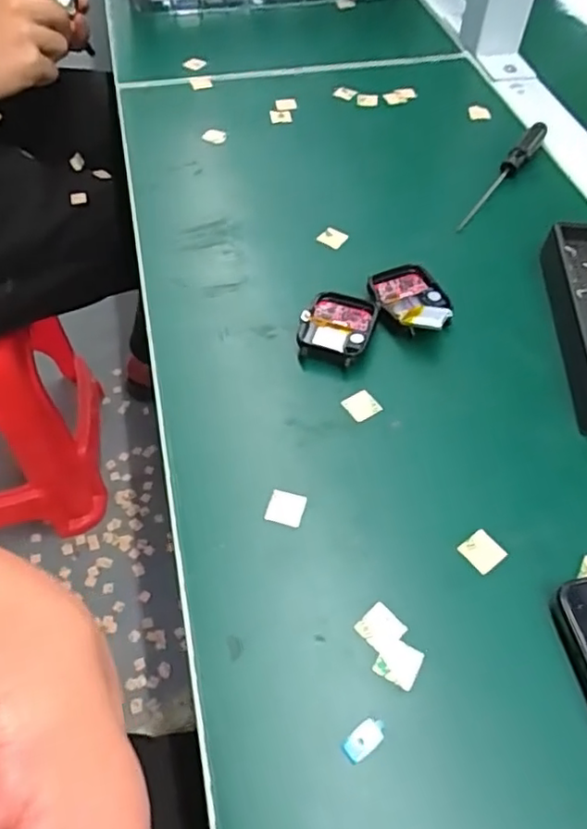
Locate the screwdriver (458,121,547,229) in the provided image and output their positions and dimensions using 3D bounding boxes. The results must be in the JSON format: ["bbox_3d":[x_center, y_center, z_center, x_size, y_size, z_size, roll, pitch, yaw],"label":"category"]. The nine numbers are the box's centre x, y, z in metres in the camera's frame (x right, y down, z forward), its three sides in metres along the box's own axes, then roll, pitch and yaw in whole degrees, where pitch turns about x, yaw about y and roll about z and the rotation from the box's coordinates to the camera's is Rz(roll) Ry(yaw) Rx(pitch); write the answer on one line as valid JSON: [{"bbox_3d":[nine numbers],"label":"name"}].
[{"bbox_3d":[0.143,-0.163,0.422,0.011,0.012,0.127,28,59,20],"label":"screwdriver"}]

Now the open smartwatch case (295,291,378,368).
[{"bbox_3d":[0.023,-0.046,0.337,0.036,0.012,0.043,15,55,11],"label":"open smartwatch case"}]

